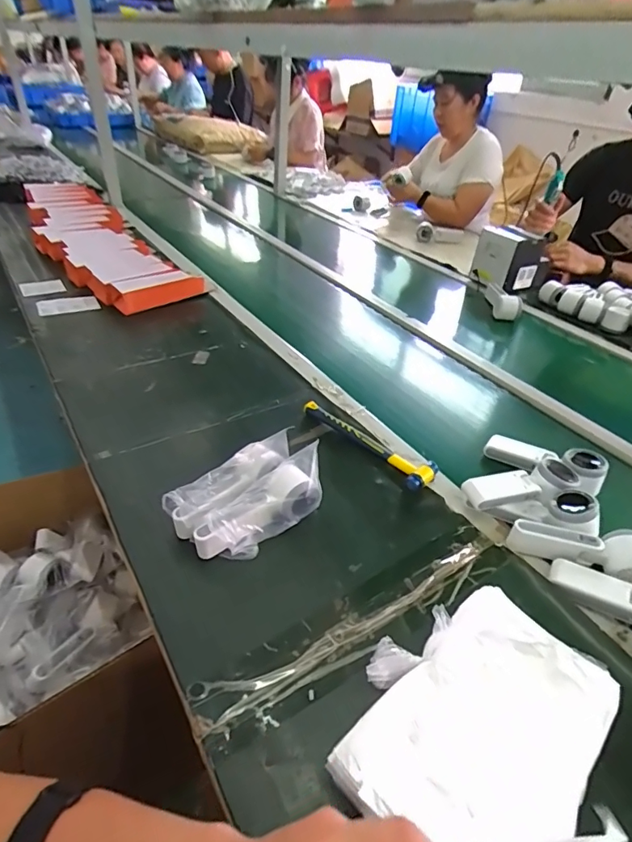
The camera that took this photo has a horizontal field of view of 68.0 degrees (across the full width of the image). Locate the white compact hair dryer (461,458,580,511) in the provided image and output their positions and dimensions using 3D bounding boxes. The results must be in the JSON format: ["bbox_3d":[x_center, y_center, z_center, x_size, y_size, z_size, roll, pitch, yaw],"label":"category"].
[{"bbox_3d":[0.288,0.096,0.656,0.172,0.048,0.070,-13,41,-21],"label":"white compact hair dryer"}]

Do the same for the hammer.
[{"bbox_3d":[0.084,0.029,0.750,0.062,0.024,0.241,-27,48,-33],"label":"hammer"}]

